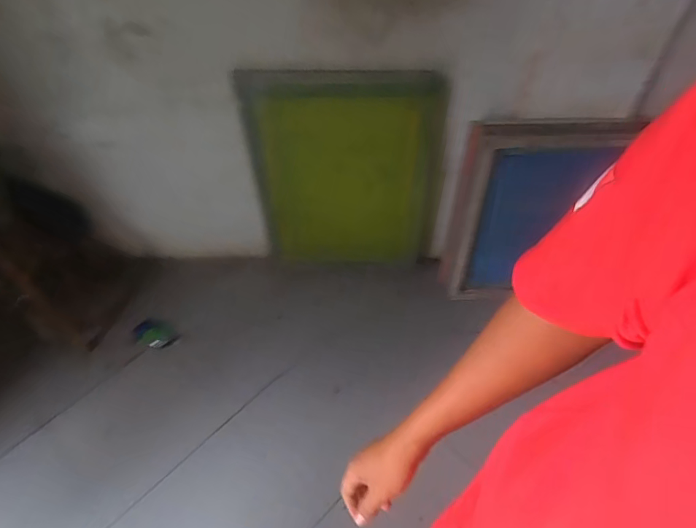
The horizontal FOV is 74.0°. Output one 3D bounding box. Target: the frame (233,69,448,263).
[{"bbox_3d":[-0.001,-0.265,1.465,0.590,0.725,0.064,-5,53,-2],"label":"frame"}]

